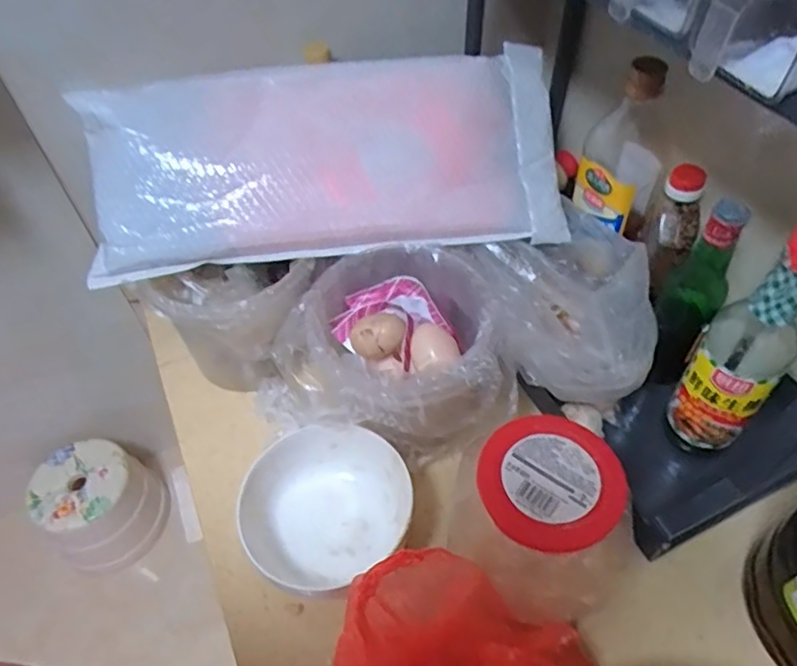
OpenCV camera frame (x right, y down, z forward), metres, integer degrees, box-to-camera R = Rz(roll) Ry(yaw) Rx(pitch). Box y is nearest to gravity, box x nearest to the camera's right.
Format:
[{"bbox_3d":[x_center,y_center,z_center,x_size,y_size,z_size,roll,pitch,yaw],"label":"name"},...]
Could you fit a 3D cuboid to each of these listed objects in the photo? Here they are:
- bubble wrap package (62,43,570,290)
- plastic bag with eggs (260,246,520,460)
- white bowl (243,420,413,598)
[{"bbox_3d":[-0.065,-0.166,0.585,0.462,0.056,0.191,-6,95,-10],"label":"bubble wrap package"},{"bbox_3d":[-0.002,0.017,0.582,0.202,0.125,0.176,-2,51,2],"label":"plastic bag with eggs"},{"bbox_3d":[-0.066,0.161,0.555,0.128,0.065,0.148,30,58,24],"label":"white bowl"}]

